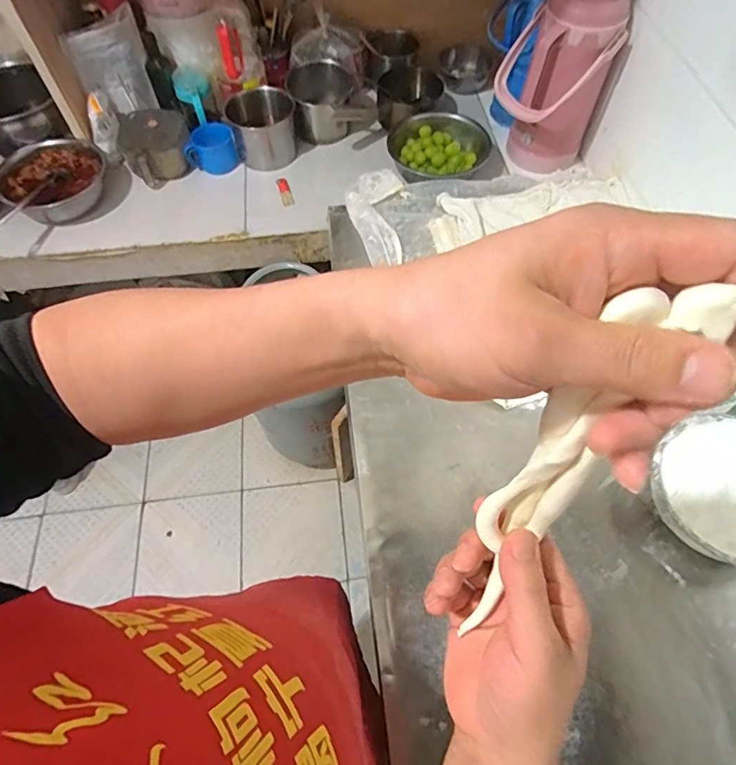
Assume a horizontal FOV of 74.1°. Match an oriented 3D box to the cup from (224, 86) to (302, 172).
[{"bbox_3d":[-0.230,-0.571,1.096,0.138,0.122,0.127,0,60,1],"label":"cup"}]

